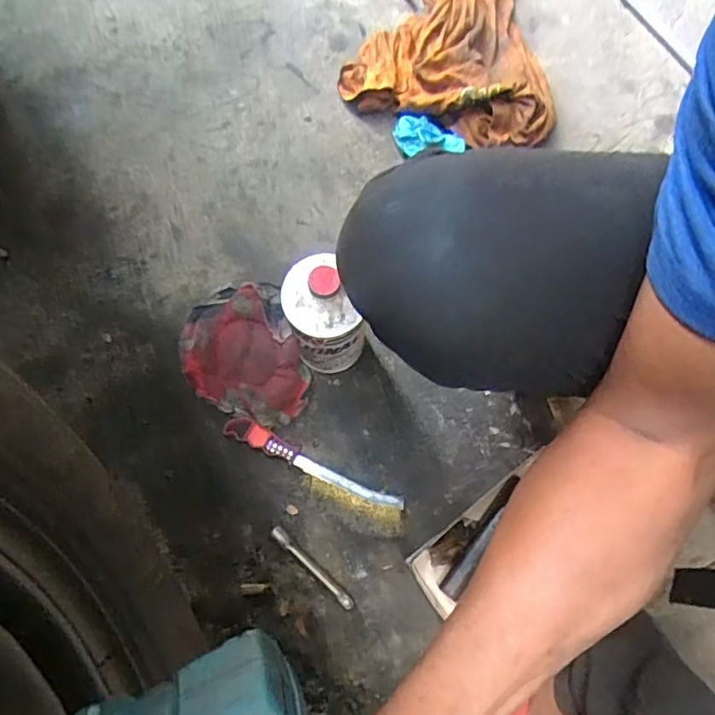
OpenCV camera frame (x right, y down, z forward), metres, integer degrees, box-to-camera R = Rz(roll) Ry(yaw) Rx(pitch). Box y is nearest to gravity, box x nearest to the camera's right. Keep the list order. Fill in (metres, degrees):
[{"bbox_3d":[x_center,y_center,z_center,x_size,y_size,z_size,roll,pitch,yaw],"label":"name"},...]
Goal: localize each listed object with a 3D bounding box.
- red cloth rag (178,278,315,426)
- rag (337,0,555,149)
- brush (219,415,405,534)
[{"bbox_3d":[-0.145,-0.001,0.717,0.139,0.028,0.185,-20,75,-6],"label":"red cloth rag"},{"bbox_3d":[0.126,-0.519,0.851,0.303,0.067,0.460,-2,76,-1],"label":"rag"},{"bbox_3d":[-0.053,0.142,0.689,0.239,0.023,0.052,30,76,8],"label":"brush"}]

